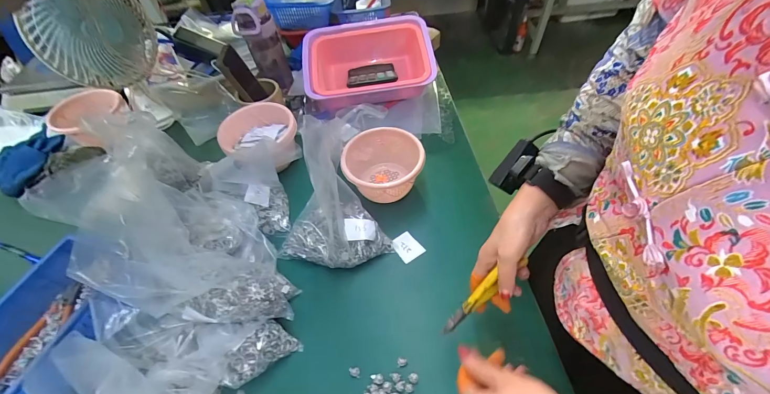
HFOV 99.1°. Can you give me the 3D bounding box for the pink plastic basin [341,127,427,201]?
[{"bbox_3d":[-0.008,-0.052,0.638,0.159,0.094,0.152,-2,52,3],"label":"pink plastic basin"}]

